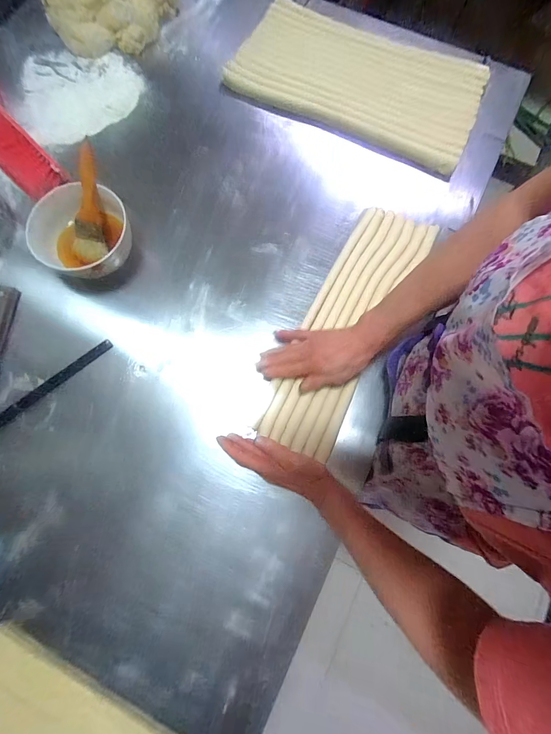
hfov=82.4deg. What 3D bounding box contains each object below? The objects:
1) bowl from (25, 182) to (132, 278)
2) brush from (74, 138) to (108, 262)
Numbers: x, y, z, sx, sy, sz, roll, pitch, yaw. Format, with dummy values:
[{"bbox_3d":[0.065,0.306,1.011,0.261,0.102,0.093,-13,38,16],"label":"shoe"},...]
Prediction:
[{"bbox_3d":[-0.297,-0.210,0.513,0.138,0.079,0.141,0,78,0],"label":"bowl"},{"bbox_3d":[-0.295,-0.256,0.497,0.046,0.013,0.167,9,107,2],"label":"brush"}]

